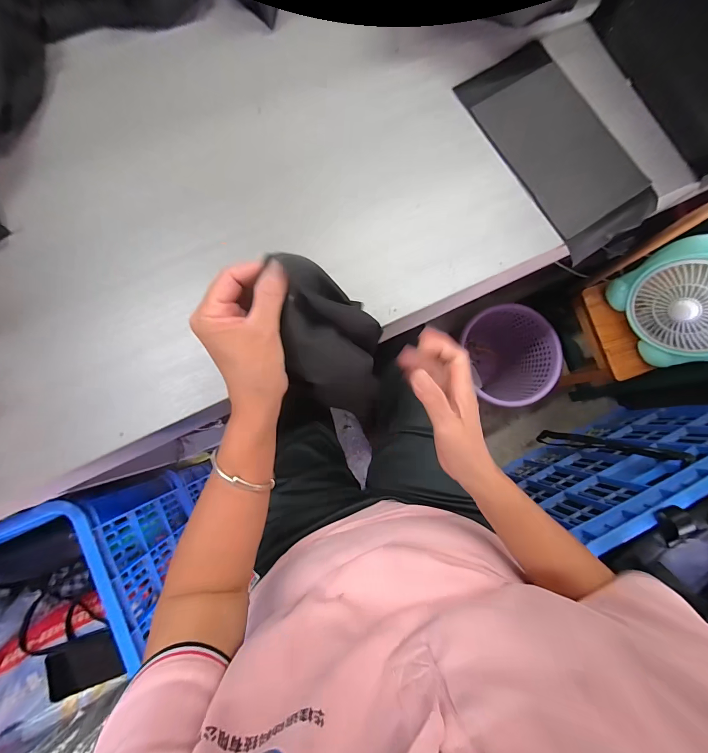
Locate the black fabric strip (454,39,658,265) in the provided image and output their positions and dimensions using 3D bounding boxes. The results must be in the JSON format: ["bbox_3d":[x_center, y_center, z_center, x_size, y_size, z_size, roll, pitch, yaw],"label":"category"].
[{"bbox_3d":[0.275,-0.311,0.443,0.140,0.025,0.287,-34,88,3],"label":"black fabric strip"}]

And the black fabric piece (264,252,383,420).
[{"bbox_3d":[-0.017,-0.029,0.297,0.085,0.093,0.126,-8,84,-7],"label":"black fabric piece"}]

